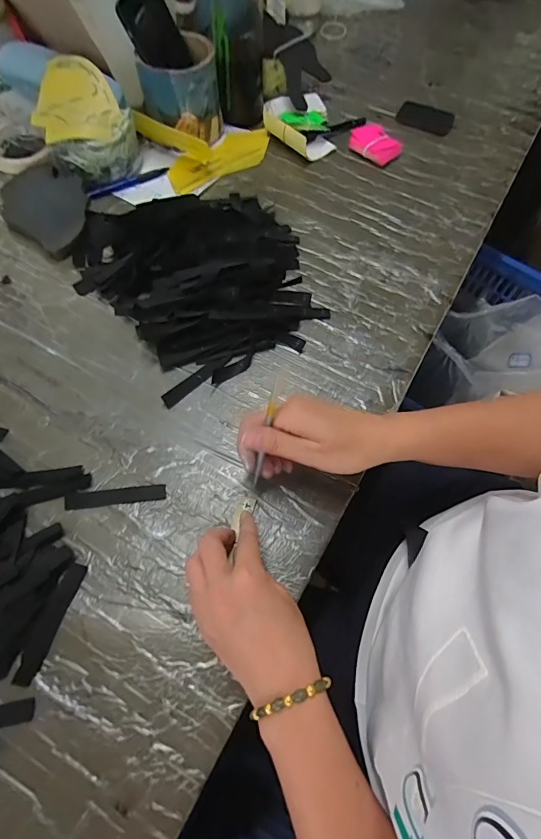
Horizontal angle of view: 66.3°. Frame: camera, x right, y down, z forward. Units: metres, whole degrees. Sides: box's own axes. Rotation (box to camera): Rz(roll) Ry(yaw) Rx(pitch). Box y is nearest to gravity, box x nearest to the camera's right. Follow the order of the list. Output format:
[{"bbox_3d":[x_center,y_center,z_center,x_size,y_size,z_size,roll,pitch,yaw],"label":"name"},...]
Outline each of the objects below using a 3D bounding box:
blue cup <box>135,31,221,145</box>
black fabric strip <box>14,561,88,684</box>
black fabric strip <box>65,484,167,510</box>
[{"bbox_3d":[-0.126,-0.465,0.593,0.097,0.102,0.101,1,64,-2],"label":"blue cup"},{"bbox_3d":[-0.179,0.164,0.337,0.016,0.007,0.091,16,64,5],"label":"black fabric strip"},{"bbox_3d":[-0.146,0.071,0.390,0.091,0.004,0.016,-5,64,-6],"label":"black fabric strip"}]

